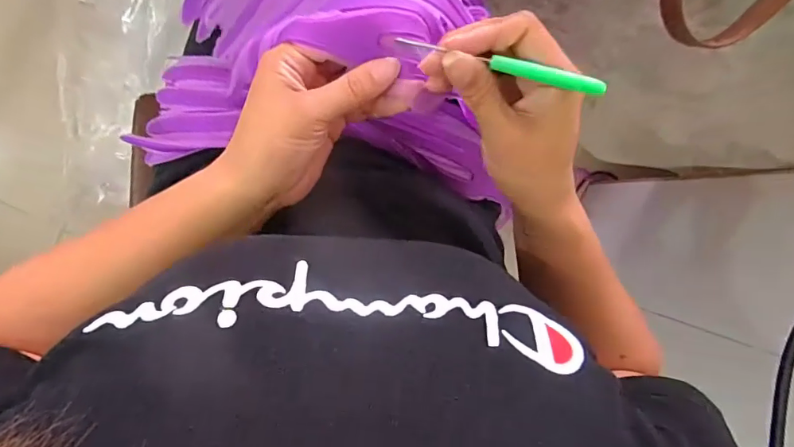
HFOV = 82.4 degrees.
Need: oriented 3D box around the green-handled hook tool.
[{"bbox_3d":[0.055,-0.089,0.254,0.118,0.010,0.008,20,90,17],"label":"green-handled hook tool"}]

